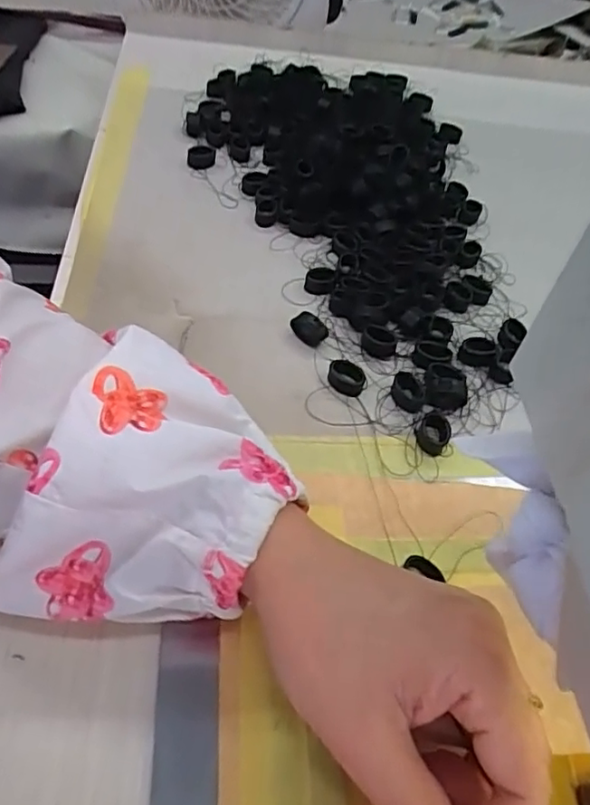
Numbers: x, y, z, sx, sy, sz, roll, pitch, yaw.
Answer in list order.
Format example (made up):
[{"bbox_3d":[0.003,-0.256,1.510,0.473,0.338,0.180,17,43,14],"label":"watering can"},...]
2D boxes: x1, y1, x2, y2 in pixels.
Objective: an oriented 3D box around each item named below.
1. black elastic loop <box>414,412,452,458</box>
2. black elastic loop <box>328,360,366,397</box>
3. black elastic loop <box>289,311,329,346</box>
[{"bbox_3d":[0.070,0.015,0.301,0.017,0.006,0.023,26,54,16],"label":"black elastic loop"},{"bbox_3d":[0.028,-0.013,0.318,0.019,0.008,0.018,8,51,3],"label":"black elastic loop"},{"bbox_3d":[0.007,-0.041,0.334,0.021,0.015,0.009,32,56,21],"label":"black elastic loop"}]

